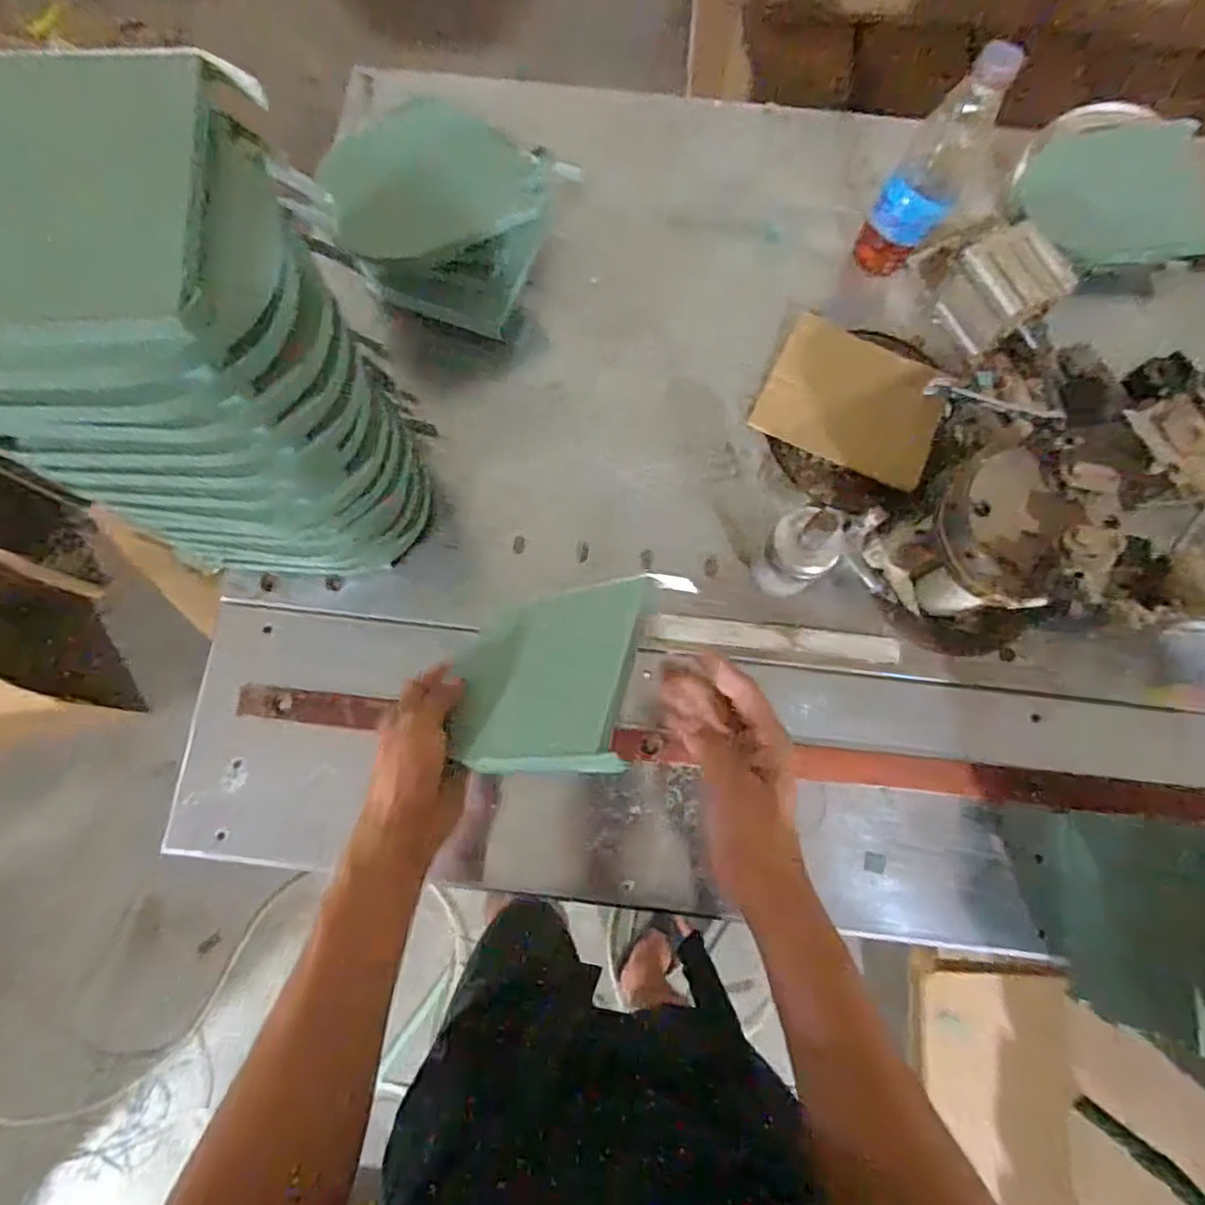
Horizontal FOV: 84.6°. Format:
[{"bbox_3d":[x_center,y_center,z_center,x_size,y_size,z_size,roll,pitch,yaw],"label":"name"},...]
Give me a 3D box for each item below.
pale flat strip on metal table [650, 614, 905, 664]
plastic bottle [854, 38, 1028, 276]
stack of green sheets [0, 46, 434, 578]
[{"bbox_3d":[0.159,0.031,0.593,0.221,0.011,0.022,6,79,0],"label":"pale flat strip on metal table"},{"bbox_3d":[0.295,-0.384,0.602,0.065,0.196,0.055,34,78,7],"label":"plastic bottle"},{"bbox_3d":[-0.257,-0.139,0.444,0.199,0.365,0.207,42,80,9],"label":"stack of green sheets"}]

